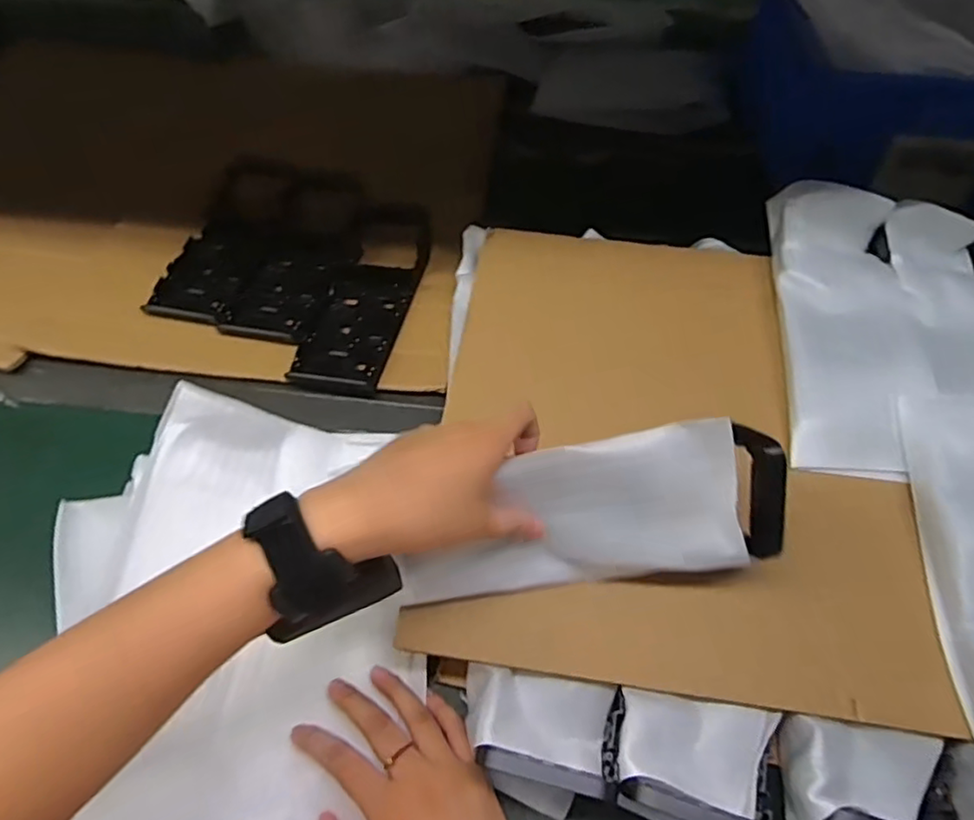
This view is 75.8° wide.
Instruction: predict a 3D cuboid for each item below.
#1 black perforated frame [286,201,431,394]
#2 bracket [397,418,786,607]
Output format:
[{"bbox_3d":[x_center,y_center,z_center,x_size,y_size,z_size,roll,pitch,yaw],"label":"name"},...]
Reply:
[{"bbox_3d":[-0.112,-0.113,0.591,0.084,0.018,0.232,6,52,4],"label":"black perforated frame"},{"bbox_3d":[0.058,0.060,0.363,0.215,0.093,0.021,-6,18,6],"label":"bracket"}]

